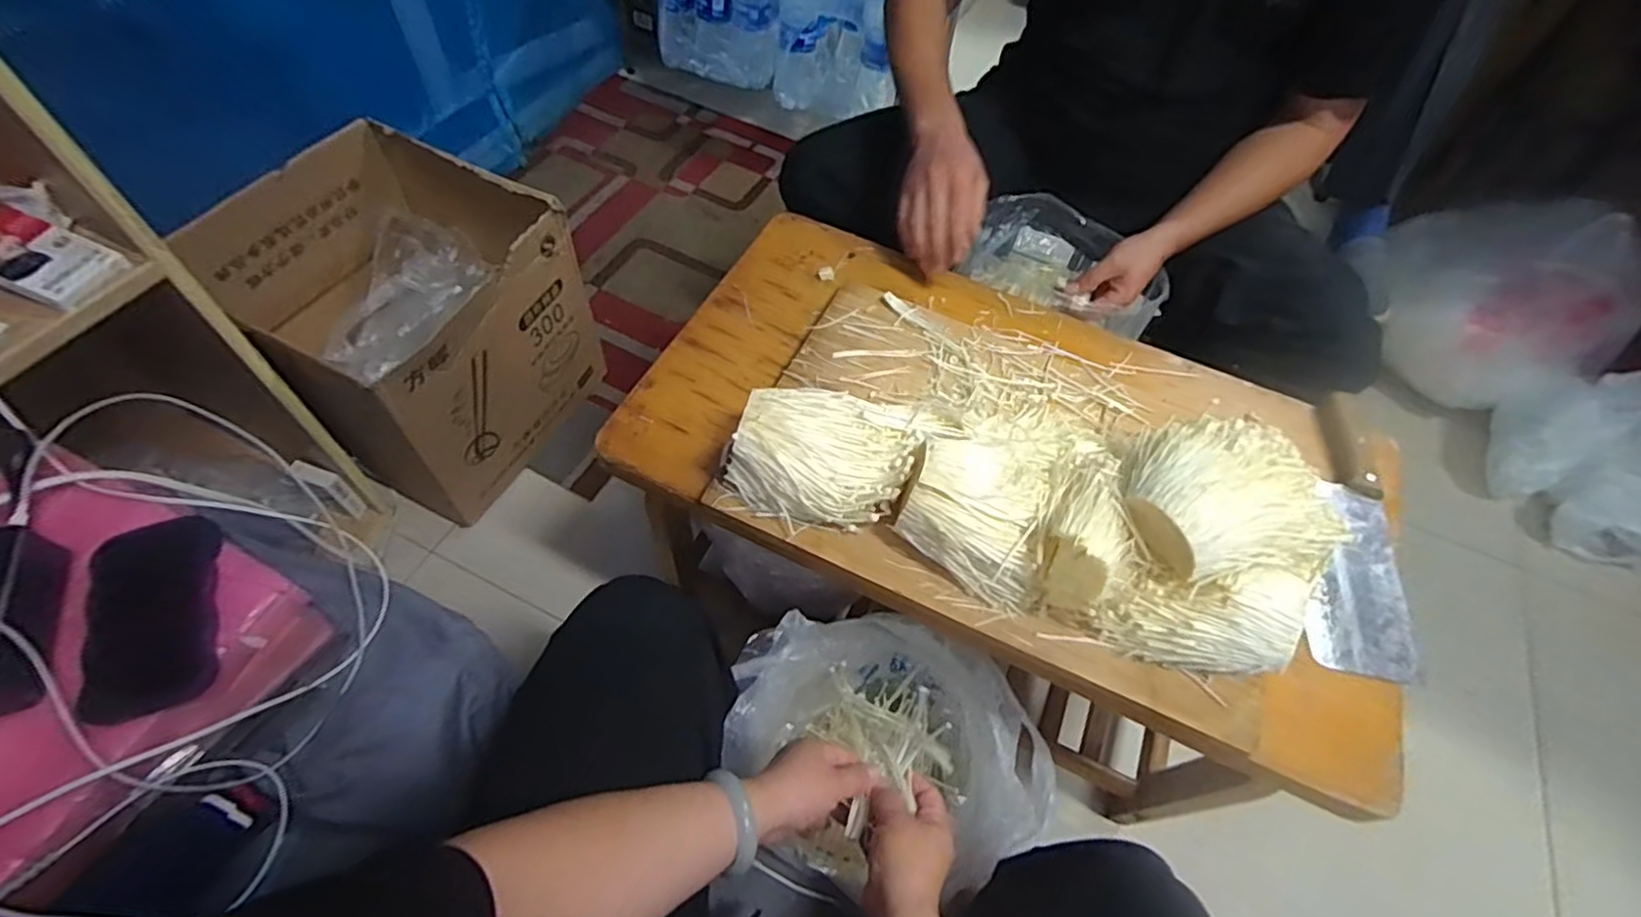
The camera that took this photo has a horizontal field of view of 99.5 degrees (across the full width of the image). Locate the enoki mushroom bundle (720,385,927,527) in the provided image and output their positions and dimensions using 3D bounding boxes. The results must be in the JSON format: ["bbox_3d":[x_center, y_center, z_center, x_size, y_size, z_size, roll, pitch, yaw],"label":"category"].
[{"bbox_3d":[0.002,-0.003,0.604,0.163,0.058,0.112,5,57,-2],"label":"enoki mushroom bundle"}]

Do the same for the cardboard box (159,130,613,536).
[{"bbox_3d":[-0.643,-0.207,1.107,0.421,0.375,0.405,25,59,11],"label":"cardboard box"}]

